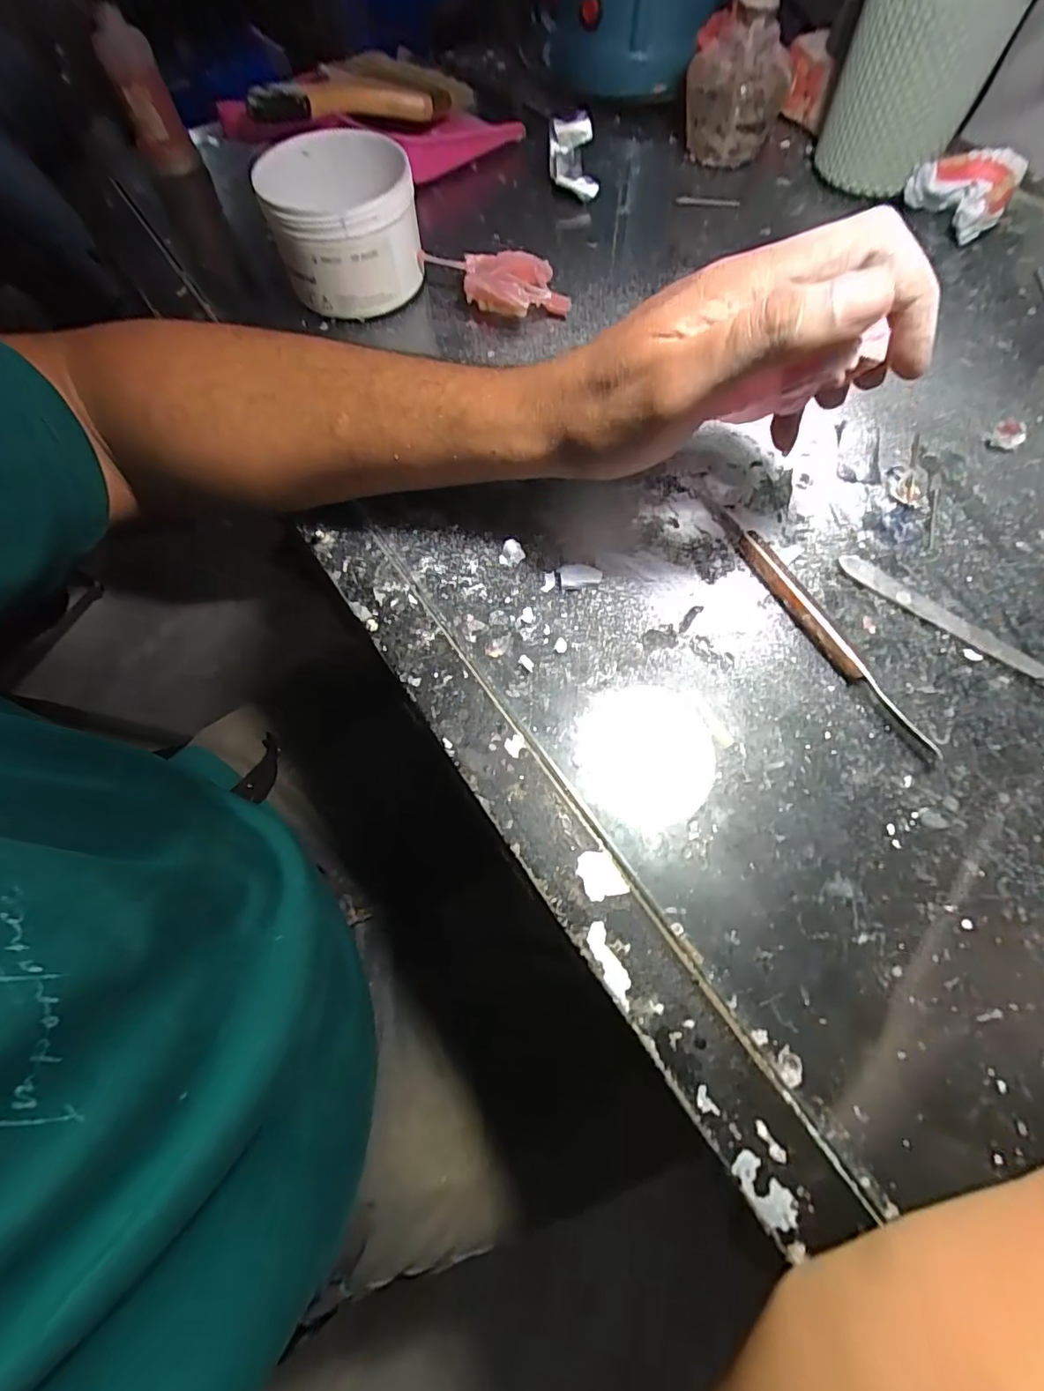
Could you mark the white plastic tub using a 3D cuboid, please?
[{"bbox_3d":[-0.113,-0.302,0.348,0.088,0.067,0.097,-13,67,-5],"label":"white plastic tub"}]

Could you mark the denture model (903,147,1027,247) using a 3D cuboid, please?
[{"bbox_3d":[0.316,-0.361,0.386,0.056,0.034,0.066,-37,71,-14],"label":"denture model"}]

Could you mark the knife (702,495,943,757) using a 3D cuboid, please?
[{"bbox_3d":[0.135,-0.040,0.256,0.009,0.013,0.158,-25,69,-9],"label":"knife"}]

